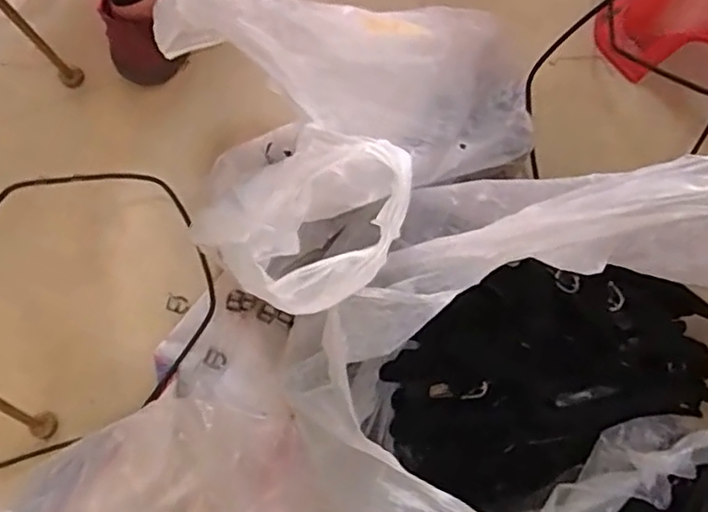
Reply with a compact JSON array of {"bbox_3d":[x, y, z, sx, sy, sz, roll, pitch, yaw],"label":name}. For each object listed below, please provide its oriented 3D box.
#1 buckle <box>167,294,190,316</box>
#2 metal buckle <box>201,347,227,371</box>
[{"bbox_3d":[-0.177,0.049,0.630,0.022,0.004,0.017,23,78,3],"label":"buckle"},{"bbox_3d":[-0.135,0.101,0.614,0.022,0.004,0.018,22,78,3],"label":"metal buckle"}]

